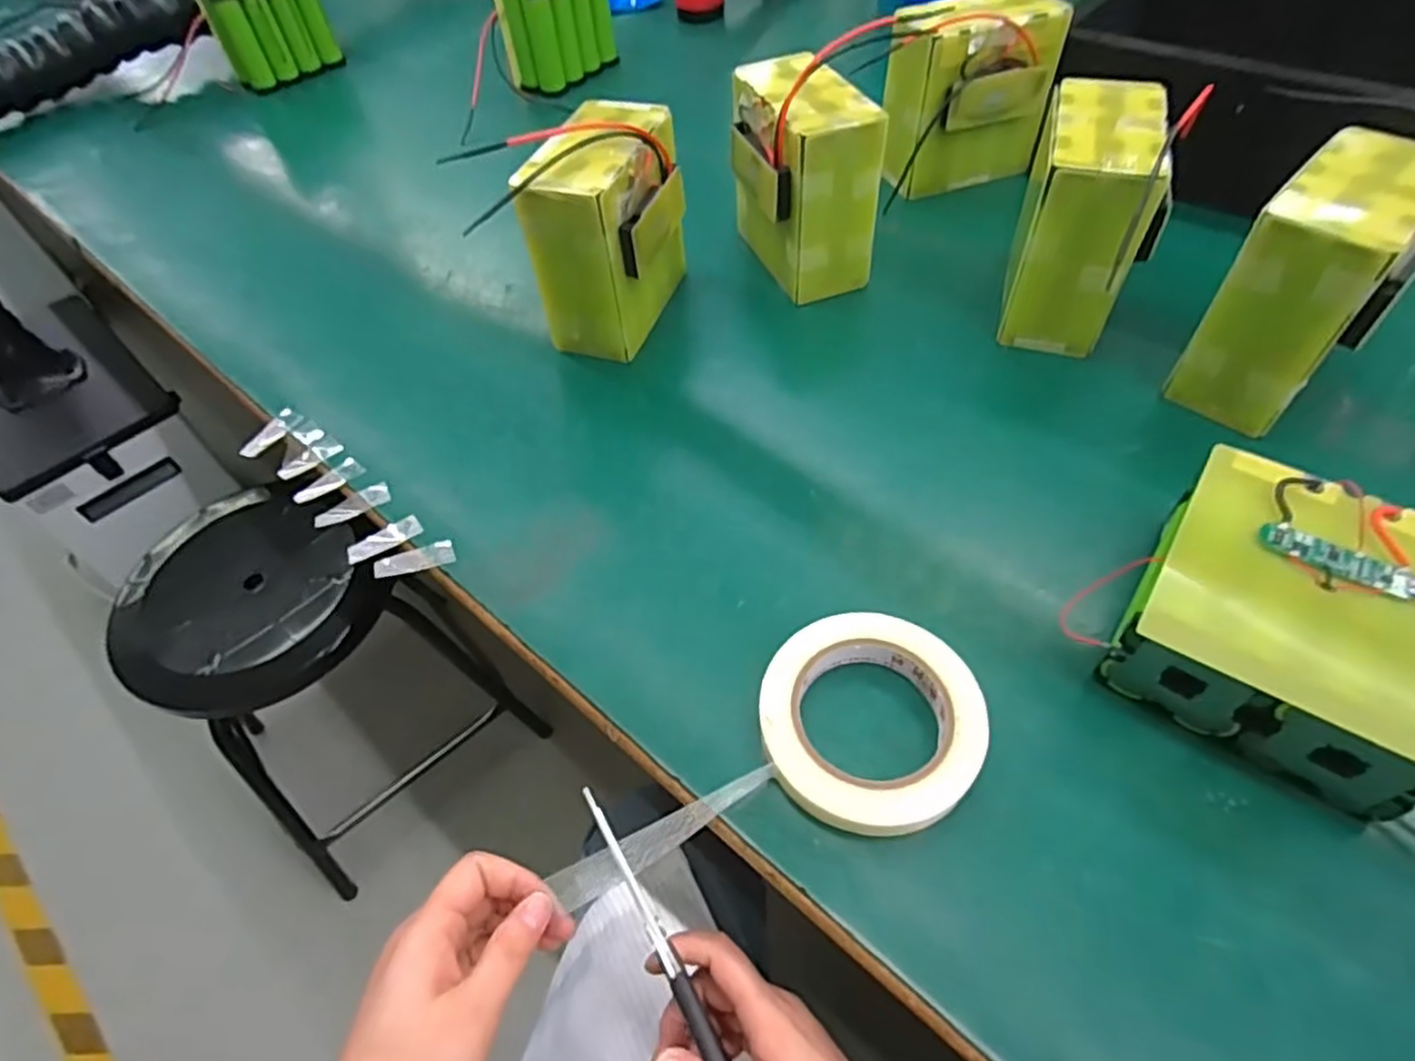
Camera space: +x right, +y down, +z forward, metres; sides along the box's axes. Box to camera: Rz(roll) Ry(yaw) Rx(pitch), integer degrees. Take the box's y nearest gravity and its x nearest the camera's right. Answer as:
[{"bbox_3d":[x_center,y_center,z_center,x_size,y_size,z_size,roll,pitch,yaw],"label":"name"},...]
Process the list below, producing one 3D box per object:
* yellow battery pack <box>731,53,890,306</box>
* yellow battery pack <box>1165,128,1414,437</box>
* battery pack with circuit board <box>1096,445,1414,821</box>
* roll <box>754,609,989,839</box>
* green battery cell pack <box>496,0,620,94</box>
[{"bbox_3d":[0.075,-0.298,0.625,0.088,0.148,0.142,-25,54,-14],"label":"yellow battery pack"},{"bbox_3d":[0.404,-0.162,0.490,0.084,0.142,0.133,36,63,28],"label":"yellow battery pack"},{"bbox_3d":[0.305,0.050,0.386,0.139,0.091,0.138,29,60,25],"label":"battery pack with circuit board"},{"bbox_3d":[0.086,0.099,0.388,0.112,0.022,0.113,1,53,-1],"label":"roll"},{"bbox_3d":[-0.192,-0.656,0.928,0.085,0.141,0.127,29,60,23],"label":"green battery cell pack"}]

